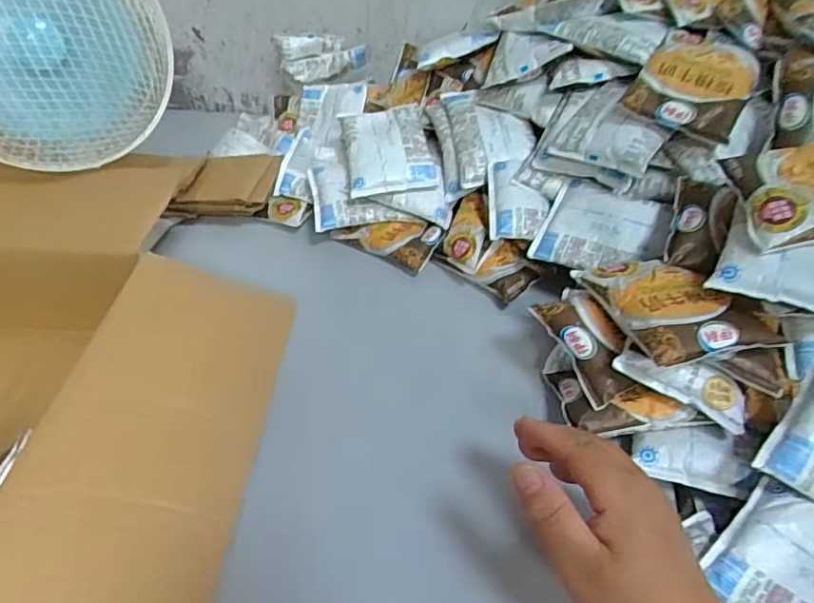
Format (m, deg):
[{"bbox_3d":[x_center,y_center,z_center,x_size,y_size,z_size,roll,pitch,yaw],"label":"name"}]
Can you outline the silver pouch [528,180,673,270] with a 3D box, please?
[{"bbox_3d":[0.180,-0.066,0.552,0.100,0.020,0.085,23,83,28],"label":"silver pouch"}]

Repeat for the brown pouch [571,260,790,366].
[{"bbox_3d":[0.201,-0.001,0.437,0.092,0.026,0.113,-10,44,-9],"label":"brown pouch"}]

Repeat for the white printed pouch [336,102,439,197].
[{"bbox_3d":[-0.023,-0.178,0.666,0.094,0.014,0.123,-10,62,-3],"label":"white printed pouch"}]

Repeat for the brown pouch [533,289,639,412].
[{"bbox_3d":[0.141,0.031,0.457,0.046,0.022,0.097,-12,60,-11],"label":"brown pouch"}]

